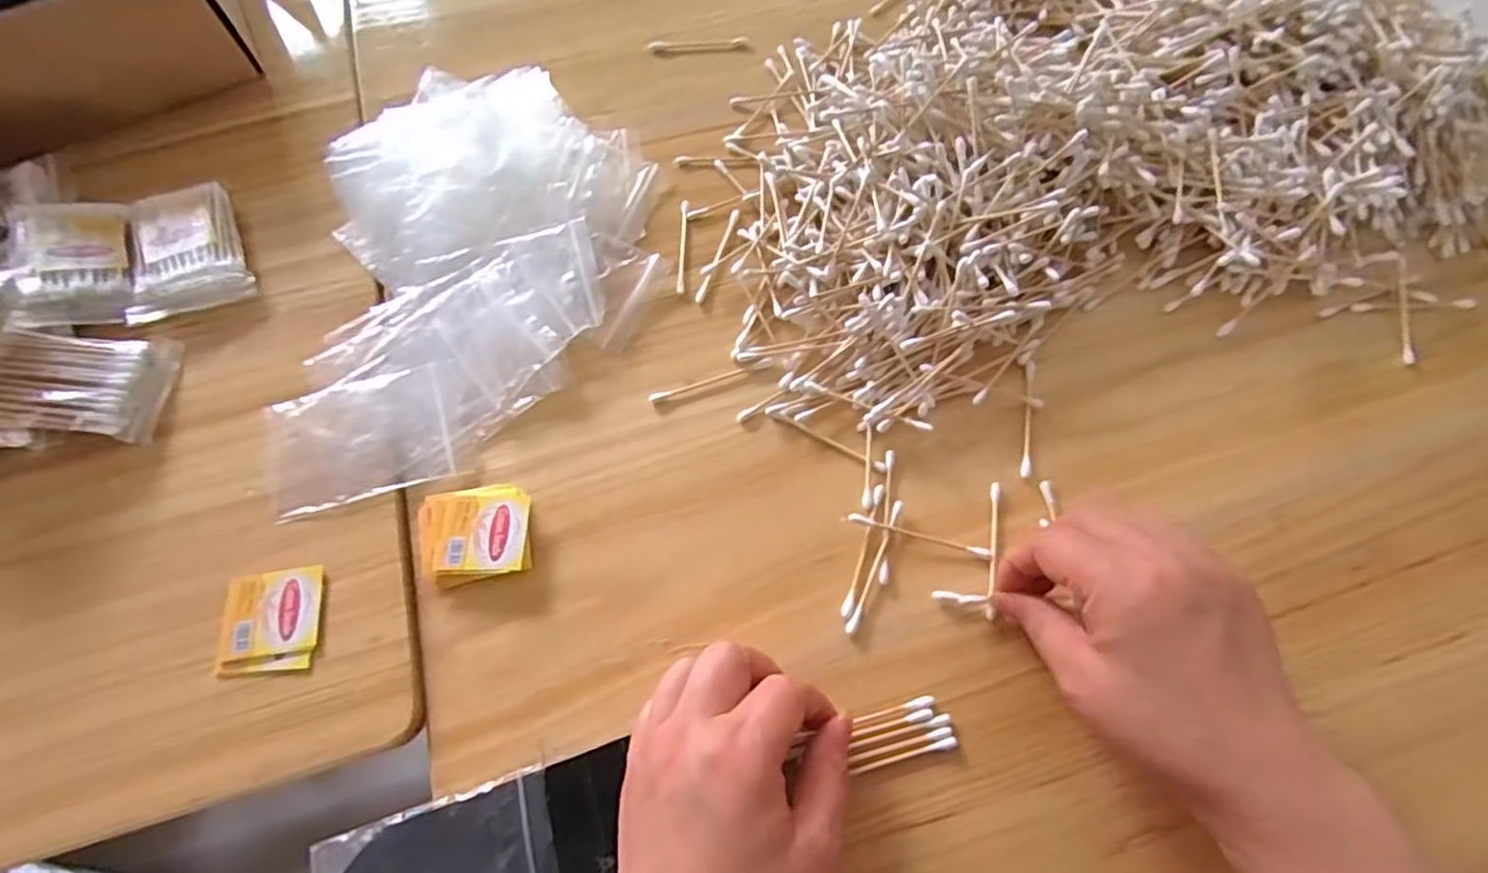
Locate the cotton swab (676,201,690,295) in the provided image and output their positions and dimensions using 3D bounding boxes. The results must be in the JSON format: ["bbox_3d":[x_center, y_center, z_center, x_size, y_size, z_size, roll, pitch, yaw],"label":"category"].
[{"bbox_3d":[-0.037,-0.117,0.430,0.006,0.004,0.069,1,65,0],"label":"cotton swab"}]

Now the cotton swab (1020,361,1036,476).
[{"bbox_3d":[0.154,-0.011,0.383,0.006,0.004,0.069,10,65,5],"label":"cotton swab"}]

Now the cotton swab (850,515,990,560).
[{"bbox_3d":[0.088,0.049,0.353,0.072,0.008,0.005,14,66,6],"label":"cotton swab"}]

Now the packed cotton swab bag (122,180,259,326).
[{"bbox_3d":[-0.331,-0.111,0.421,0.062,0.017,0.087,-20,67,-9],"label":"packed cotton swab bag"}]

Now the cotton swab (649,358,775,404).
[{"bbox_3d":[-0.018,-0.031,0.395,0.072,0.005,0.005,-17,66,-8],"label":"cotton swab"}]

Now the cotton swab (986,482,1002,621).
[{"bbox_3d":[0.125,0.055,0.352,0.006,0.008,0.071,10,65,4],"label":"cotton swab"}]

